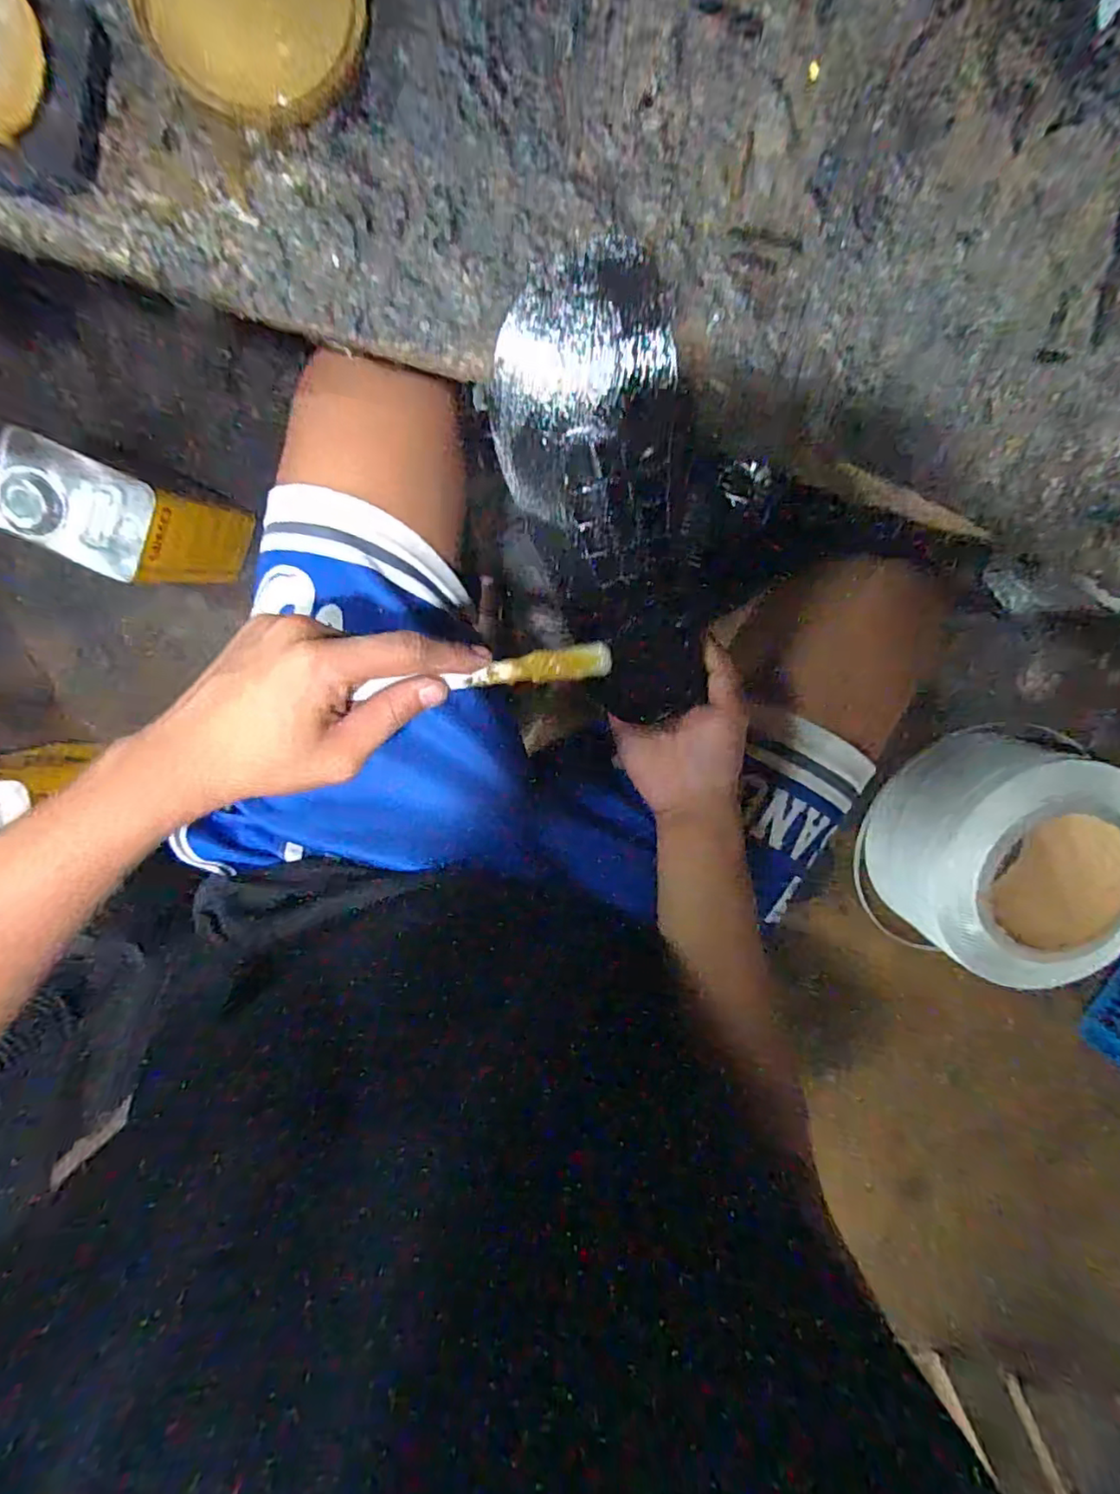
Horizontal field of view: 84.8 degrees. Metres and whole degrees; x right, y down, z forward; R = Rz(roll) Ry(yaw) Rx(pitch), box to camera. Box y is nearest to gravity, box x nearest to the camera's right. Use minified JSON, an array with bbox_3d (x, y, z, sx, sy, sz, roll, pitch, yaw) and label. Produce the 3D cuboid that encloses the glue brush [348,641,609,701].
[{"bbox_3d":[-0.040,-0.037,0.317,0.132,0.007,0.016,-7,100,4],"label":"glue brush"}]

